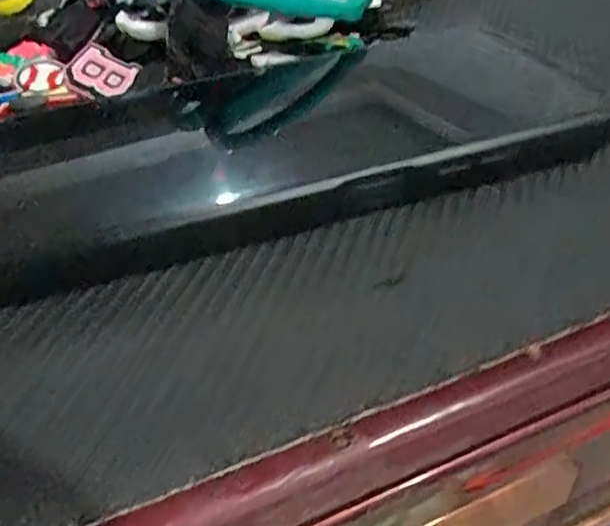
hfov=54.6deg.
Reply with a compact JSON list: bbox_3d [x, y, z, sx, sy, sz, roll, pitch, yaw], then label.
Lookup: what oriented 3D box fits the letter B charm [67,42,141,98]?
[{"bbox_3d":[-0.069,-0.063,0.198,0.022,0.004,0.018,29,78,6],"label":"letter B charm"}]

